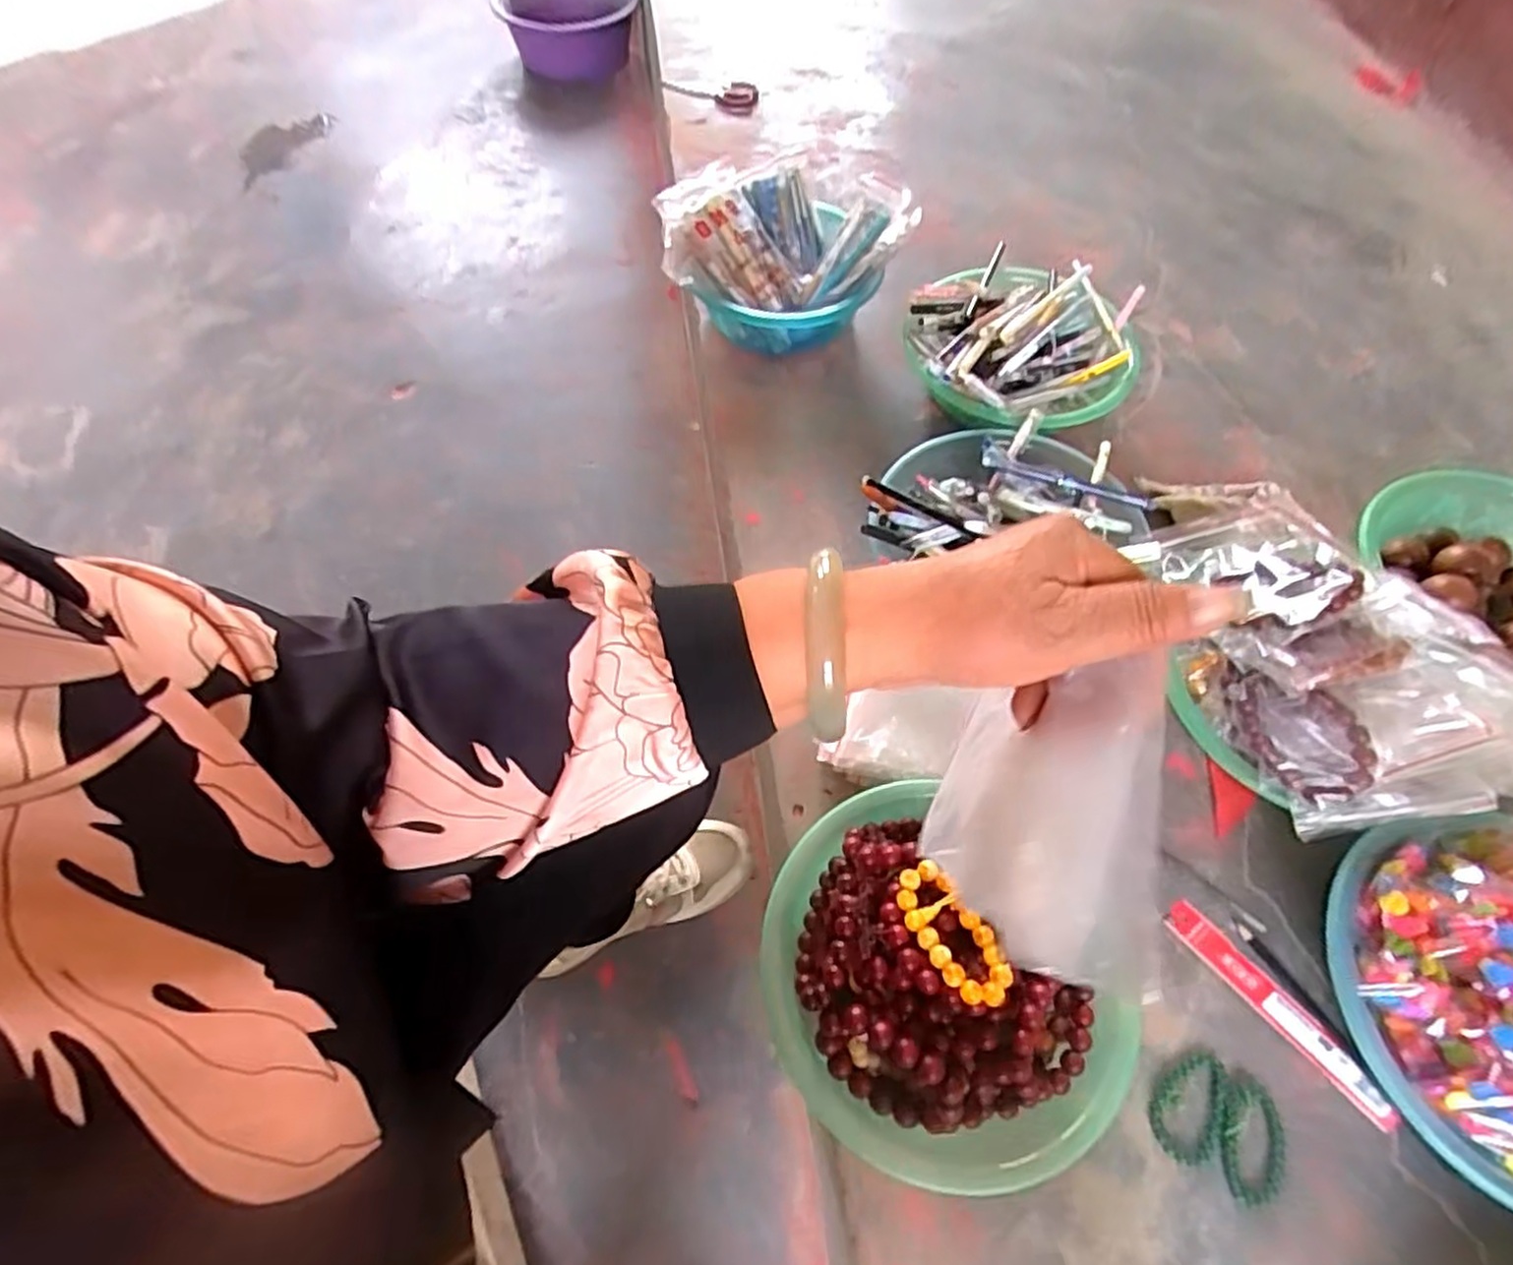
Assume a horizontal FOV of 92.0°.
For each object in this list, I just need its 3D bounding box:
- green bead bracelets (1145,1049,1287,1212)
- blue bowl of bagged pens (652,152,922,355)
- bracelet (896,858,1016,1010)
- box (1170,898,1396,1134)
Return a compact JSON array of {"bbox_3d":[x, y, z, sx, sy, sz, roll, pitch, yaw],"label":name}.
[{"bbox_3d":[0.311,0.327,0.489,0.083,0.006,0.072,29,64,13],"label":"green bead bracelets"},{"bbox_3d":[0.029,-0.429,0.831,0.264,0.135,0.204,-6,62,-5],"label":"blue bowl of bagged pens"},{"bbox_3d":[0.120,0.185,0.450,0.043,0.018,0.086,-32,67,-18],"label":"bracelet"},{"bbox_3d":[0.371,0.268,0.519,0.025,0.006,0.174,-36,68,-19],"label":"box"}]

